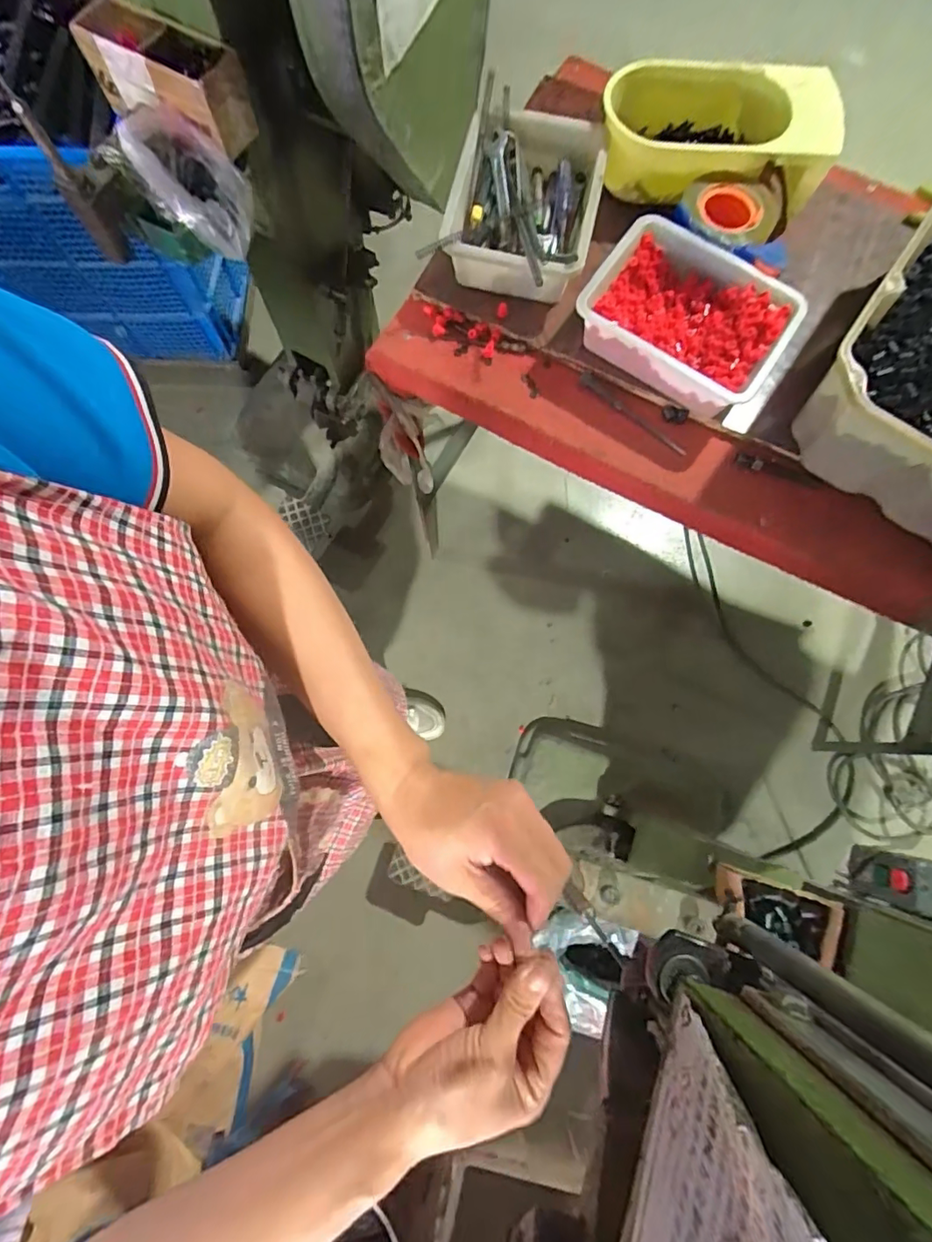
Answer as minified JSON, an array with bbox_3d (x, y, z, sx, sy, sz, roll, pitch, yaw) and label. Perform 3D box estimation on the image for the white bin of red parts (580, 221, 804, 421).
[{"bbox_3d":[0.270,-0.372,0.662,0.236,0.071,0.176,34,78,6],"label":"white bin of red parts"}]

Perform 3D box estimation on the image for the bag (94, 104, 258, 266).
[{"bbox_3d":[-0.401,-0.626,0.756,0.154,0.120,0.121,21,77,4],"label":"bag"}]

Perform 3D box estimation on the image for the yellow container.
[{"bbox_3d":[0.320,-0.621,0.678,0.287,0.088,0.139,8,77,1],"label":"yellow container"}]

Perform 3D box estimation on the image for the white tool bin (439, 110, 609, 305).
[{"bbox_3d":[0.078,-0.533,0.681,0.171,0.098,0.230,14,77,2],"label":"white tool bin"}]

